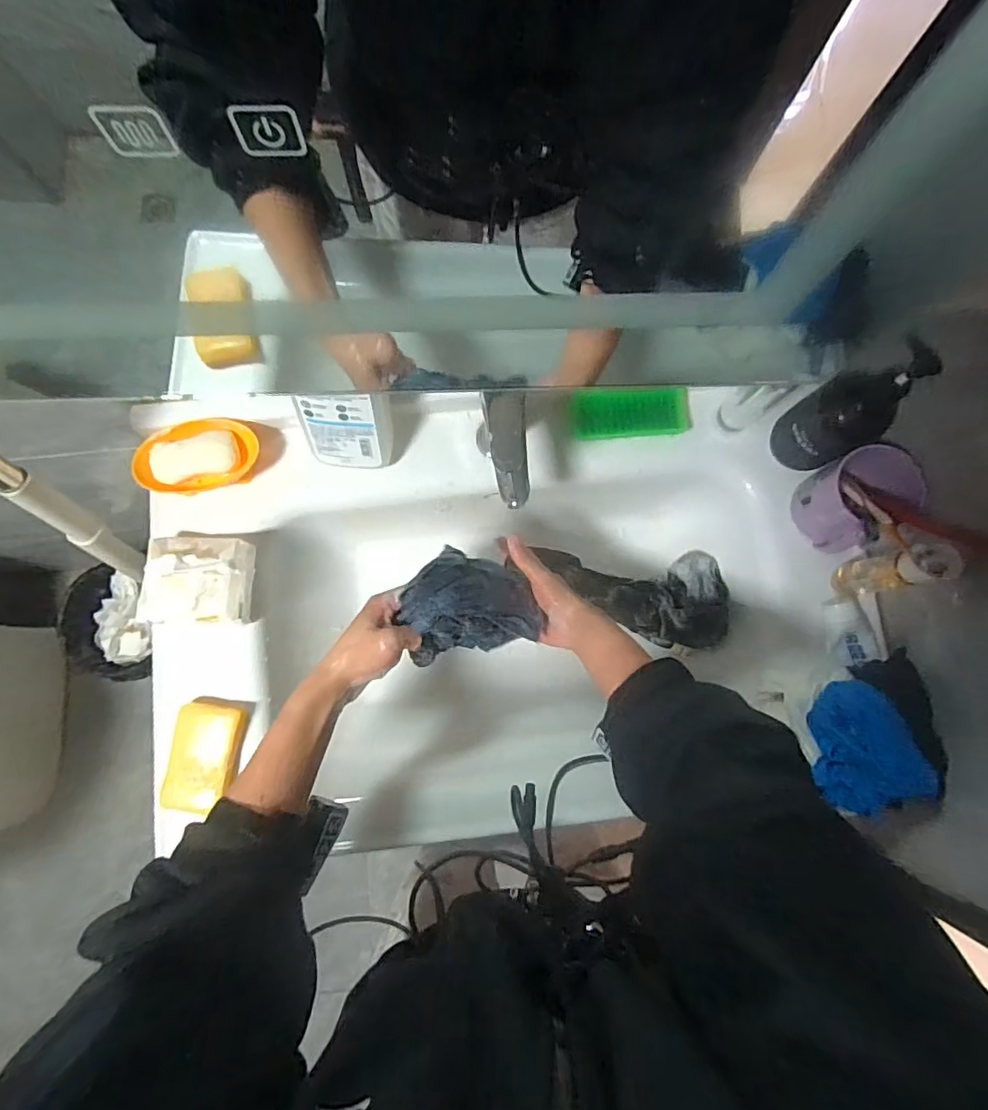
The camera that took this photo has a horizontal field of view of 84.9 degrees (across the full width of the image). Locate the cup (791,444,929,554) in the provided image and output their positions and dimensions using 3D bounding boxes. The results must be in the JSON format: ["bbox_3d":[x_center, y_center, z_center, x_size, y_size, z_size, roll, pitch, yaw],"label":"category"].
[{"bbox_3d":[0.374,-0.058,0.576,0.079,0.097,0.077,0,82,-3],"label":"cup"}]

